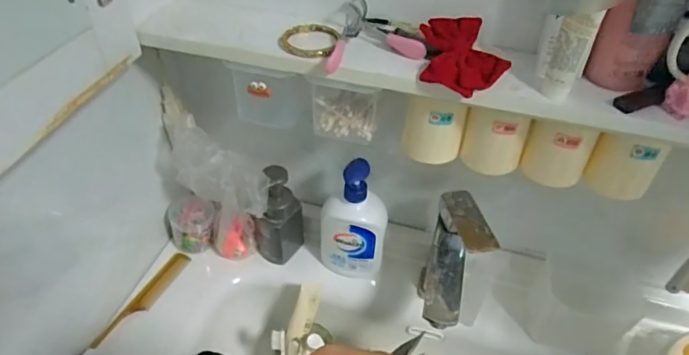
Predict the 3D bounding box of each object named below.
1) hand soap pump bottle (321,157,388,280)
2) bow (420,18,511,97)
[{"bbox_3d":[0.013,0.057,0.648,0.088,0.181,0.048,3,42,0],"label":"hand soap pump bottle"},{"bbox_3d":[0.108,-0.115,0.448,0.072,0.029,0.085,3,42,0],"label":"bow"}]

